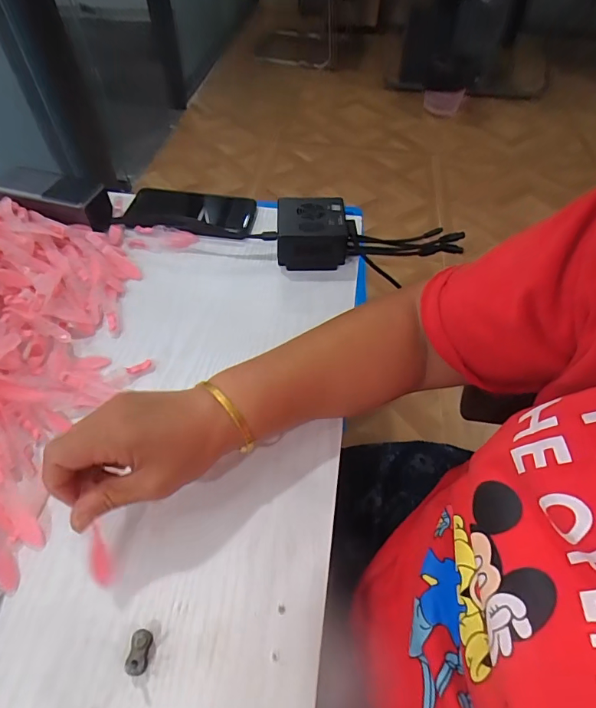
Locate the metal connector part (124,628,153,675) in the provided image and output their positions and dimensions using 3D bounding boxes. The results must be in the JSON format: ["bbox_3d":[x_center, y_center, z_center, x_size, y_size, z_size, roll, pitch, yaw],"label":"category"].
[{"bbox_3d":[-0.100,0.188,0.272,0.011,0.013,0.023,3,53,1],"label":"metal connector part"}]

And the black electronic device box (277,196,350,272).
[{"bbox_3d":[0.015,-0.140,0.498,0.076,0.051,0.072,-2,53,-2],"label":"black electronic device box"}]

